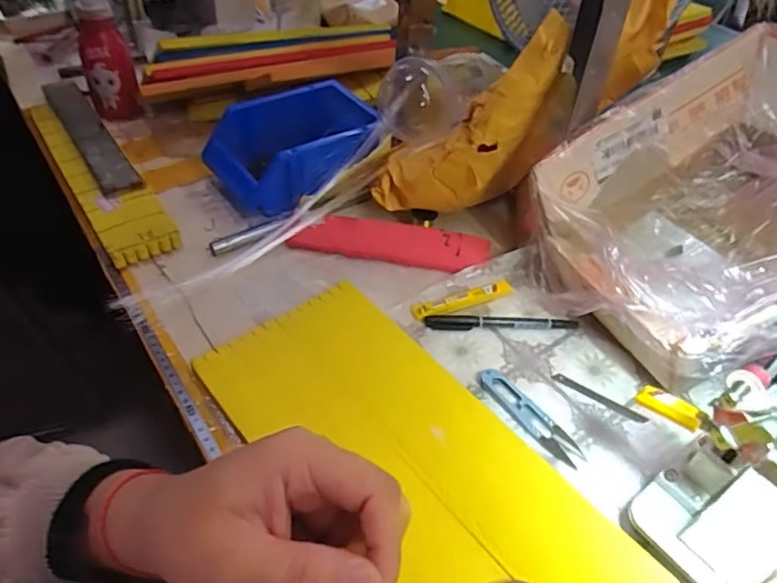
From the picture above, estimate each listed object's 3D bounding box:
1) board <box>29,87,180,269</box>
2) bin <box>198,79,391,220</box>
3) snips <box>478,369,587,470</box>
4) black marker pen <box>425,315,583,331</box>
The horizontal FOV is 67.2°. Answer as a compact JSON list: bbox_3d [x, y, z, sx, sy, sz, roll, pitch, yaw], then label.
[{"bbox_3d":[-0.356,-0.159,0.698,0.071,0.025,0.413,-25,52,-26],"label":"board"},{"bbox_3d":[-0.103,-0.165,0.684,0.184,0.077,0.153,-25,52,-27],"label":"bin"},{"bbox_3d":[0.114,0.098,0.468,0.023,0.004,0.101,-25,52,-27],"label":"snips"},{"bbox_3d":[0.104,0.028,0.539,0.138,0.009,0.015,1,45,-4],"label":"black marker pen"}]

